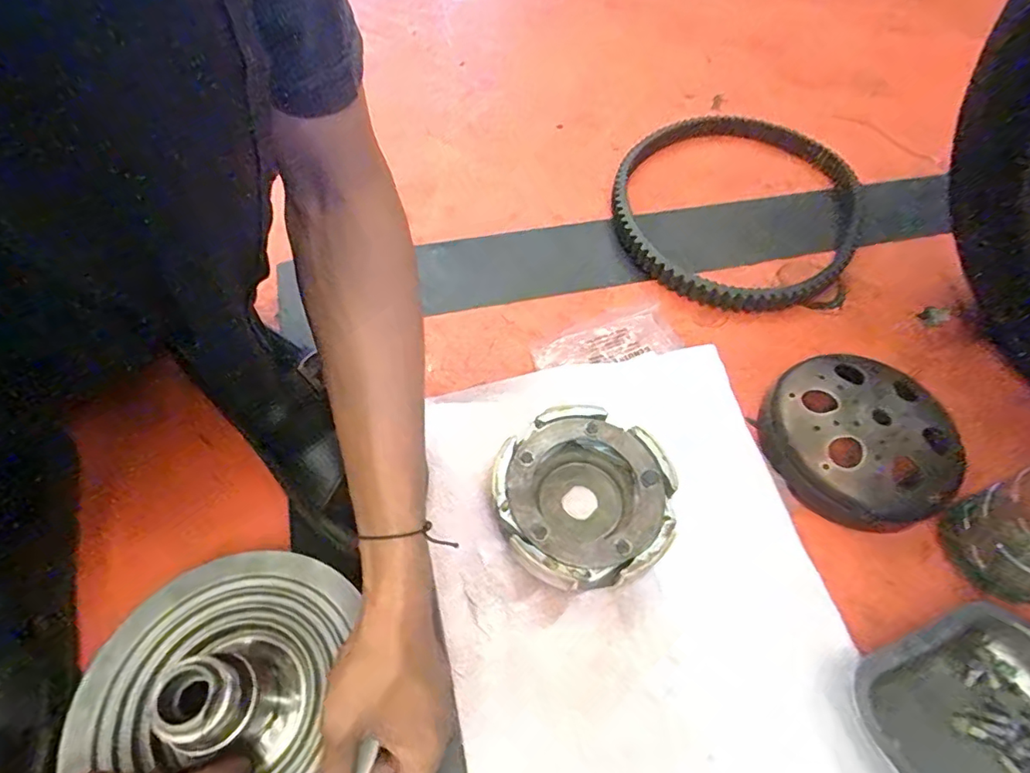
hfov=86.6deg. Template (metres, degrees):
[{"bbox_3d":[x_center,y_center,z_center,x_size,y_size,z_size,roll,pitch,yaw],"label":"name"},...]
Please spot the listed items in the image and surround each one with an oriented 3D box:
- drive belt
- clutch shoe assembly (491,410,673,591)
[{"bbox_3d":[0.263,-0.225,0.657,0.297,0.033,0.365,26,59,12],"label":"drive belt"},{"bbox_3d":[0.054,0.087,0.431,0.135,0.036,0.135,2,57,-3],"label":"clutch shoe assembly"}]

